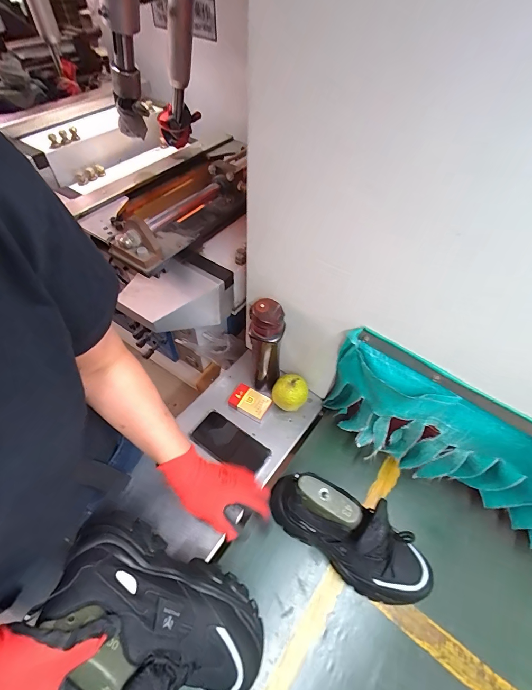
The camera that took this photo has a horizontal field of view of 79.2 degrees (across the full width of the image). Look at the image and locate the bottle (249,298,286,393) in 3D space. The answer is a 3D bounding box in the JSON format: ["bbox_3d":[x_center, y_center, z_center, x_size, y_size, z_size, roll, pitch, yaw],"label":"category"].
[{"bbox_3d":[-0.002,0.010,0.675,0.069,0.234,0.067,4,54,0],"label":"bottle"}]

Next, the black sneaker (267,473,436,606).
[{"bbox_3d":[0.149,0.330,0.559,0.298,0.161,0.108,32,59,19],"label":"black sneaker"}]

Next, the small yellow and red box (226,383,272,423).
[{"bbox_3d":[-0.035,0.131,0.733,0.087,0.029,0.056,24,56,14],"label":"small yellow and red box"}]

